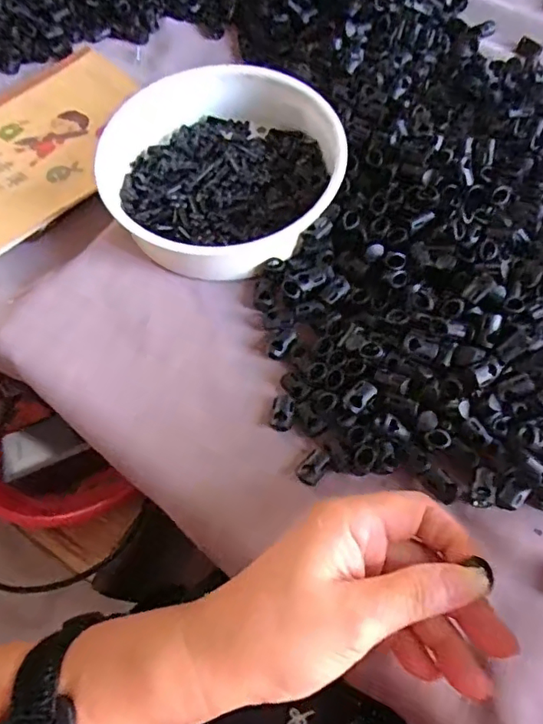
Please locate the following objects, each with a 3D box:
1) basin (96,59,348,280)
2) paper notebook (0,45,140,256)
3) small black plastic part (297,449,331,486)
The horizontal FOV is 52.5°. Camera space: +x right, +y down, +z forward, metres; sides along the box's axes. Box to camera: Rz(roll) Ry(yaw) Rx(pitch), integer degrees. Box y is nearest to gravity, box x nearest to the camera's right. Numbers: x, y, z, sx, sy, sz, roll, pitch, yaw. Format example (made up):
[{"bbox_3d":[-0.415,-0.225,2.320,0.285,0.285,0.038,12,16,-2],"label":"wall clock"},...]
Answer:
[{"bbox_3d":[-0.032,-0.134,0.385,0.157,0.043,0.156,-1,66,2],"label":"basin"},{"bbox_3d":[-0.189,-0.170,0.437,0.136,0.011,0.217,38,68,17],"label":"paper notebook"},{"bbox_3d":[0.024,0.059,0.313,0.013,0.007,0.021,29,70,14],"label":"small black plastic part"}]

